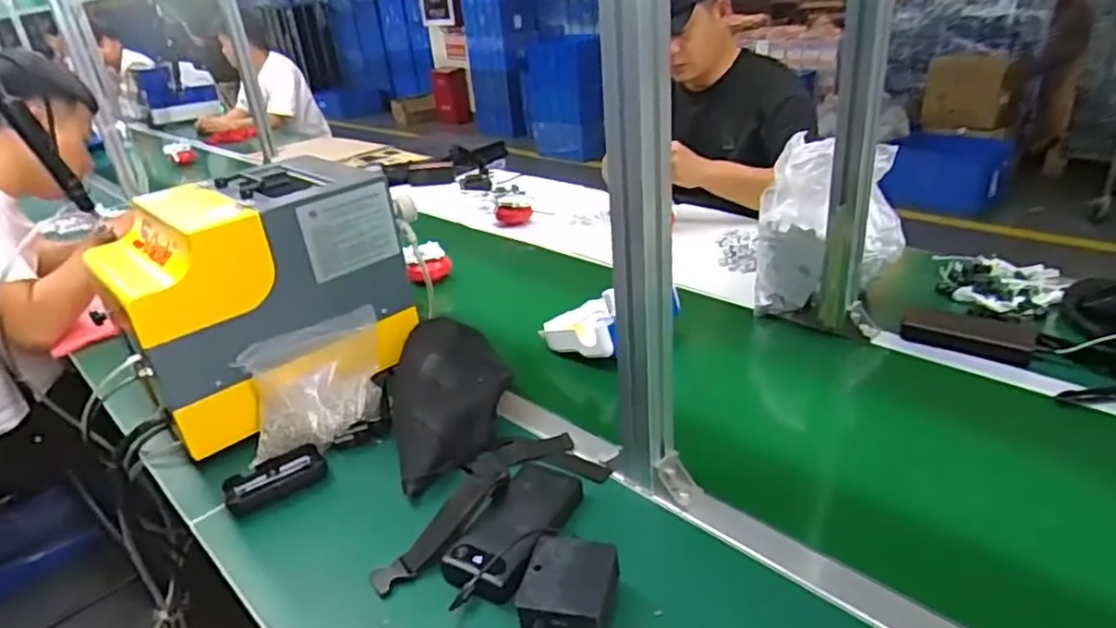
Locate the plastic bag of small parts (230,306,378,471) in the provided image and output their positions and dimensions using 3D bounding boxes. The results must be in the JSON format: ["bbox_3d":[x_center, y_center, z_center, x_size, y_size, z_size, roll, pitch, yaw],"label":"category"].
[{"bbox_3d":[-0.297,0.085,0.817,0.167,0.131,0.089,-16,29,-19],"label":"plastic bag of small parts"}]

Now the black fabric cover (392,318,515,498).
[{"bbox_3d":[-0.135,0.101,0.845,0.146,0.070,0.262,-8,27,-5],"label":"black fabric cover"}]

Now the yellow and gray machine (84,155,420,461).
[{"bbox_3d":[-0.389,-0.028,0.903,0.325,0.274,0.245,-23,31,-30],"label":"yellow and gray machine"}]

